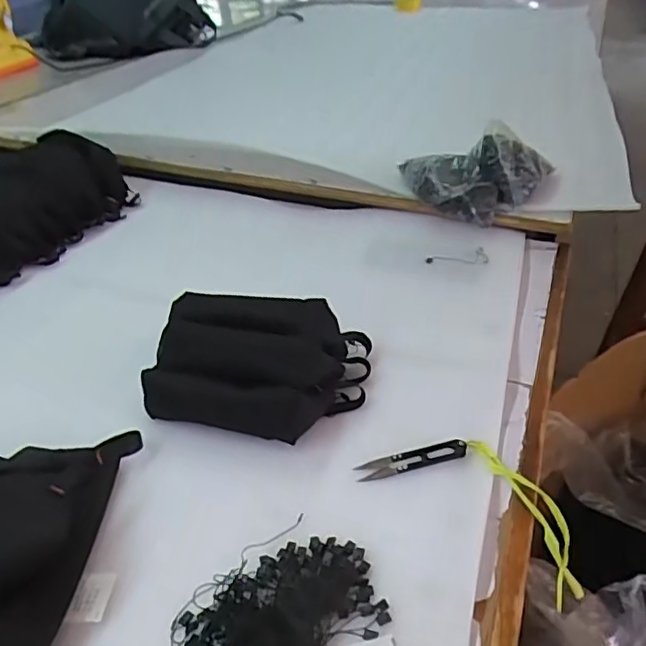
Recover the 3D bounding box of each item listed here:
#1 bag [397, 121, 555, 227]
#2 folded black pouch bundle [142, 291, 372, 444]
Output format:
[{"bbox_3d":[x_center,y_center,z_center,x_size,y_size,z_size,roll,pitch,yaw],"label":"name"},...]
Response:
[{"bbox_3d":[0.238,-0.223,0.902,0.224,0.105,0.128,-1,35,0],"label":"bag"},{"bbox_3d":[-0.067,0.046,0.605,0.221,0.074,0.158,3,36,4],"label":"folded black pouch bundle"}]

